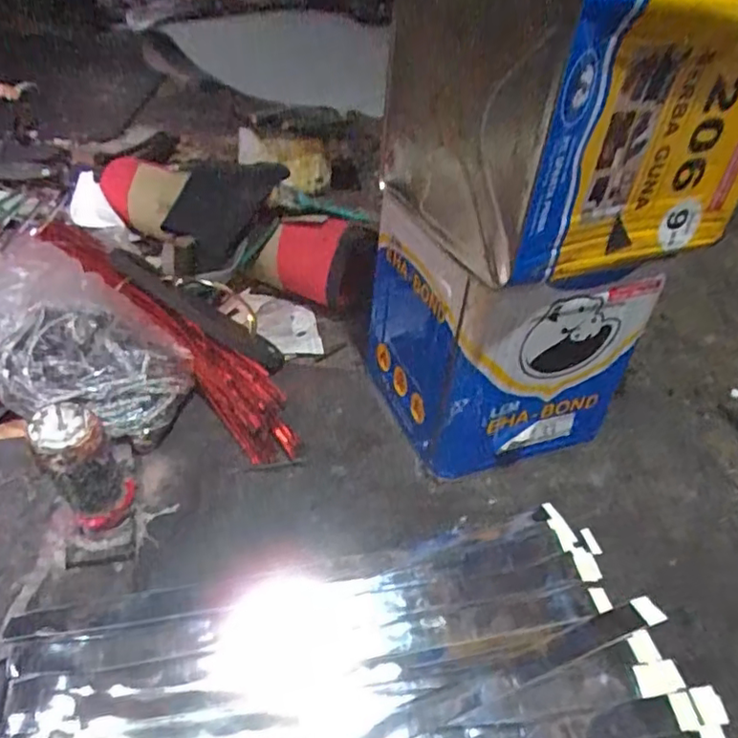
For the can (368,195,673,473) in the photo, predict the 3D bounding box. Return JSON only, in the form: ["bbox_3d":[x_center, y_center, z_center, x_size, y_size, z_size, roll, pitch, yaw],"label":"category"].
[{"bbox_3d":[0.145,-0.047,0.710,0.227,0.248,0.224,-9,42,-19],"label":"can"}]

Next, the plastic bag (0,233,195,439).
[{"bbox_3d":[-0.392,-0.049,0.728,0.399,0.090,0.188,28,44,24],"label":"plastic bag"}]

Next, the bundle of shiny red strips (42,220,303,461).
[{"bbox_3d":[-0.278,-0.063,0.780,0.532,0.072,0.083,40,49,18],"label":"bundle of shiny red strips"}]

